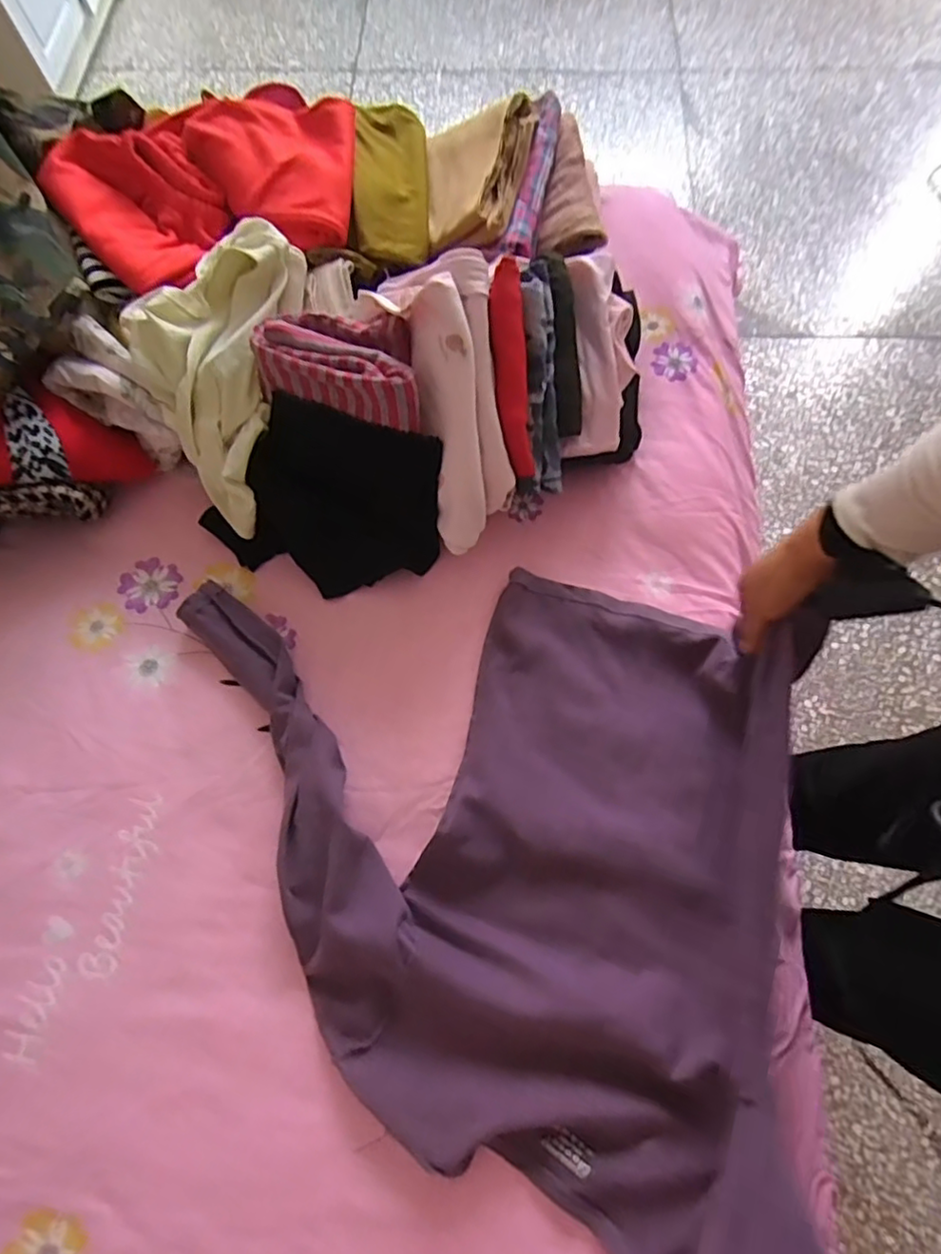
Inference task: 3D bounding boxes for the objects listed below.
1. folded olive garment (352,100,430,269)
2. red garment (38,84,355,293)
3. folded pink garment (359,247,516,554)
[{"bbox_3d":[-0.098,-0.560,0.796,0.087,0.052,0.254,-3,69,0],"label":"folded olive garment"},{"bbox_3d":[-0.292,-0.520,0.751,0.351,0.074,0.227,-25,71,-8],"label":"red garment"},{"bbox_3d":[-0.016,-0.228,0.663,0.102,0.101,0.289,-10,107,-4],"label":"folded pink garment"}]

